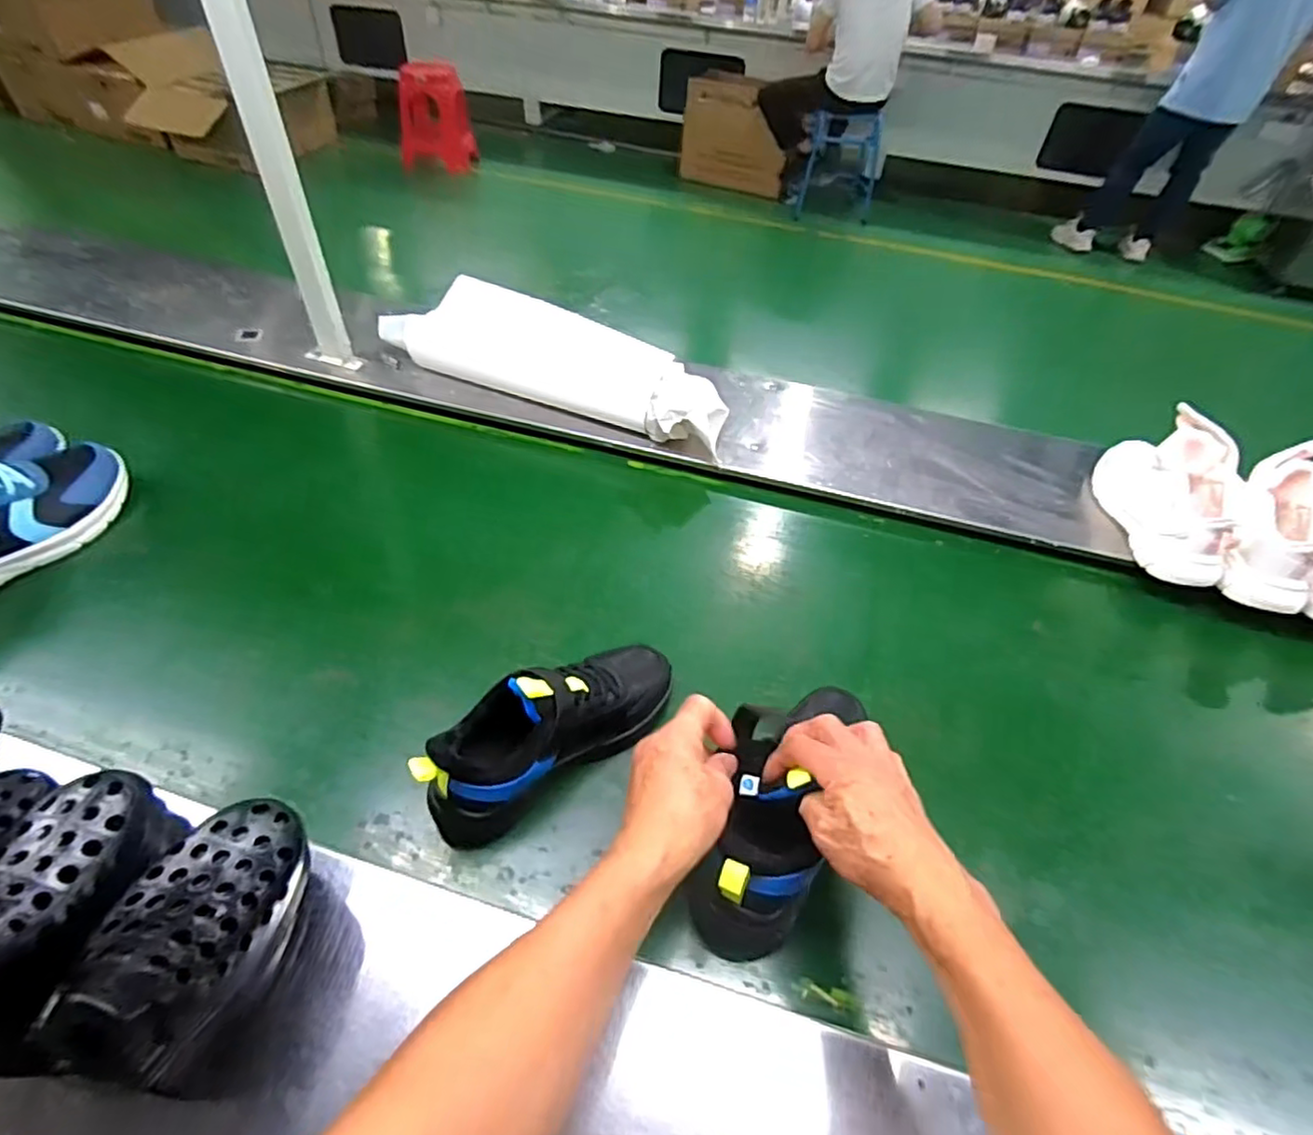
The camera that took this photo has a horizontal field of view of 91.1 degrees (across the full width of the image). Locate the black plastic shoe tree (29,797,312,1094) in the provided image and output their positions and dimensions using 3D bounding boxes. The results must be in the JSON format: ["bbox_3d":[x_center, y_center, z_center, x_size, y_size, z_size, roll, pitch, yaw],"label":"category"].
[{"bbox_3d":[-0.256,0.191,0.352,0.074,0.081,0.137,11,48,4],"label":"black plastic shoe tree"}]

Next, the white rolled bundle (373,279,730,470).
[{"bbox_3d":[-0.136,-0.293,0.931,0.512,0.094,0.187,20,49,12],"label":"white rolled bundle"}]

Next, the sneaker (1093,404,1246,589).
[{"bbox_3d":[0.624,-0.088,0.773,0.101,0.134,0.195,10,48,3],"label":"sneaker"}]

